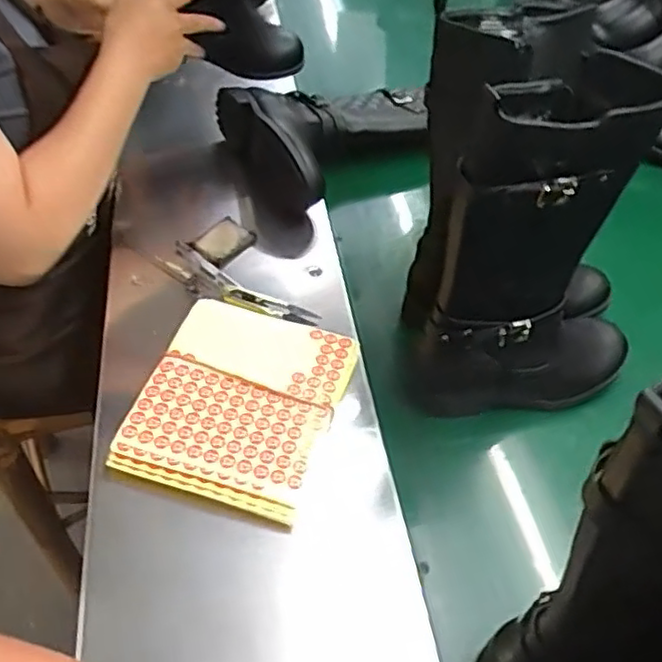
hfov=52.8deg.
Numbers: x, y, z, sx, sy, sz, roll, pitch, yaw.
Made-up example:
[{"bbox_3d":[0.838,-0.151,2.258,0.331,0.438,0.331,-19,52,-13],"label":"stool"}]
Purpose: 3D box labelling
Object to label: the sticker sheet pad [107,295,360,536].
[{"bbox_3d":[-0.076,0.056,0.578,0.153,0.024,0.190,14,49,9],"label":"sticker sheet pad"}]

